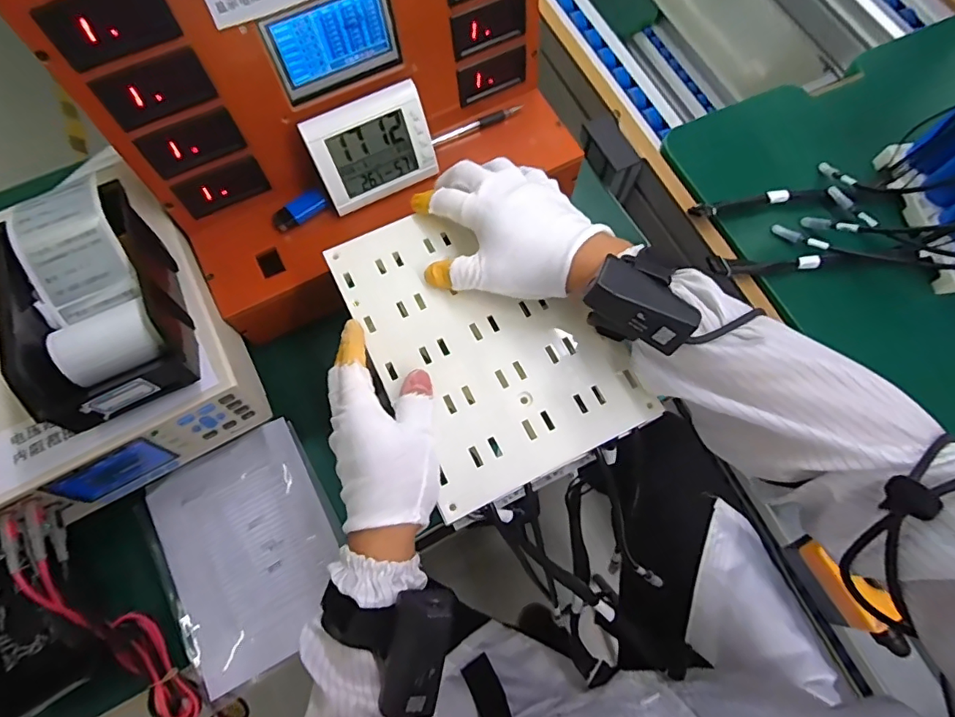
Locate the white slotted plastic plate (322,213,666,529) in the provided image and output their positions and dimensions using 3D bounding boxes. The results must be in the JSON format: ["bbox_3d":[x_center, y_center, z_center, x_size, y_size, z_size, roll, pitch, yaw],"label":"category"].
[{"bbox_3d":[0.004,-0.020,0.397,0.166,0.008,0.236,-26,73,-9],"label":"white slotted plastic plate"}]

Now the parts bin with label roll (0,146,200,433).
[{"bbox_3d":[-0.304,-0.051,0.413,0.105,0.064,0.202,-24,73,-9],"label":"parts bin with label roll"}]

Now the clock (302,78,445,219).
[{"bbox_3d":[-0.099,-0.197,0.492,0.111,0.092,0.022,-25,46,-10],"label":"clock"}]

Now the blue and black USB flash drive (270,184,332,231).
[{"bbox_3d":[-0.175,-0.147,0.512,0.057,0.011,0.025,-30,74,-10],"label":"blue and black USB flash drive"}]

